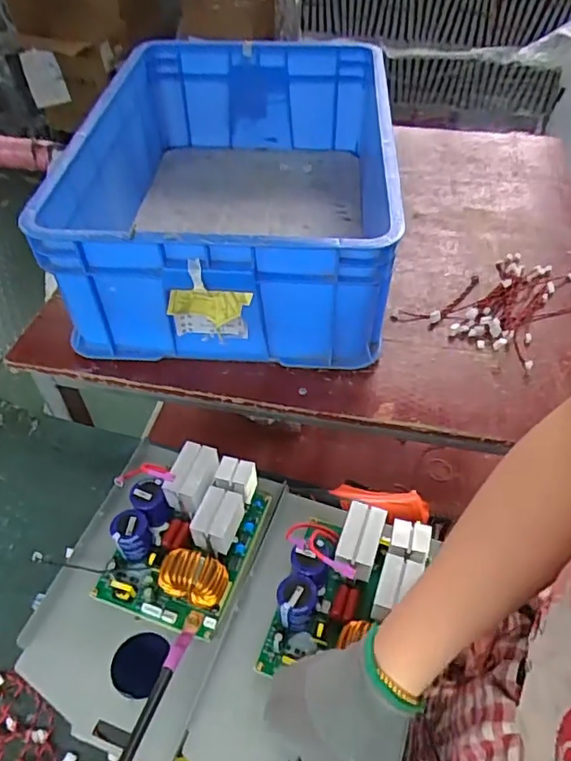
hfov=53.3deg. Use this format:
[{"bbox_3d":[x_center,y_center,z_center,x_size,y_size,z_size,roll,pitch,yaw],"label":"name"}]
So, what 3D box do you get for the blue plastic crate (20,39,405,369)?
[{"bbox_3d":[-0.063,-0.295,0.871,0.413,0.214,0.601,2,48,3],"label":"blue plastic crate"}]

